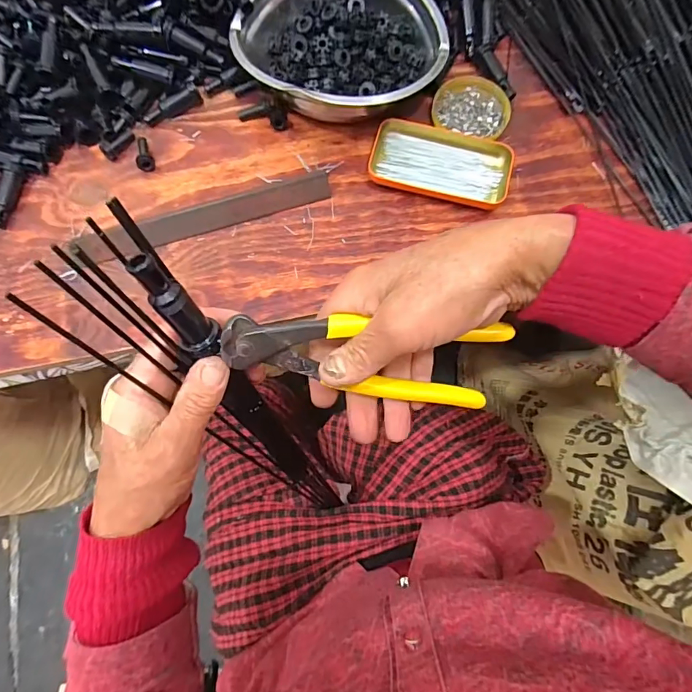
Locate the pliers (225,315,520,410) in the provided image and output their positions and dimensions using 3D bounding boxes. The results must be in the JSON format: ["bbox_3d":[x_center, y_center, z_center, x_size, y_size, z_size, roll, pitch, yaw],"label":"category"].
[{"bbox_3d":[0.014,0.011,0.261,0.161,0.060,0.012,1,37,-5],"label":"pliers"}]

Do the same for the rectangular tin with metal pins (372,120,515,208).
[{"bbox_3d":[0.100,-0.194,0.461,0.143,0.018,0.079,18,76,4],"label":"rectangular tin with metal pins"}]

